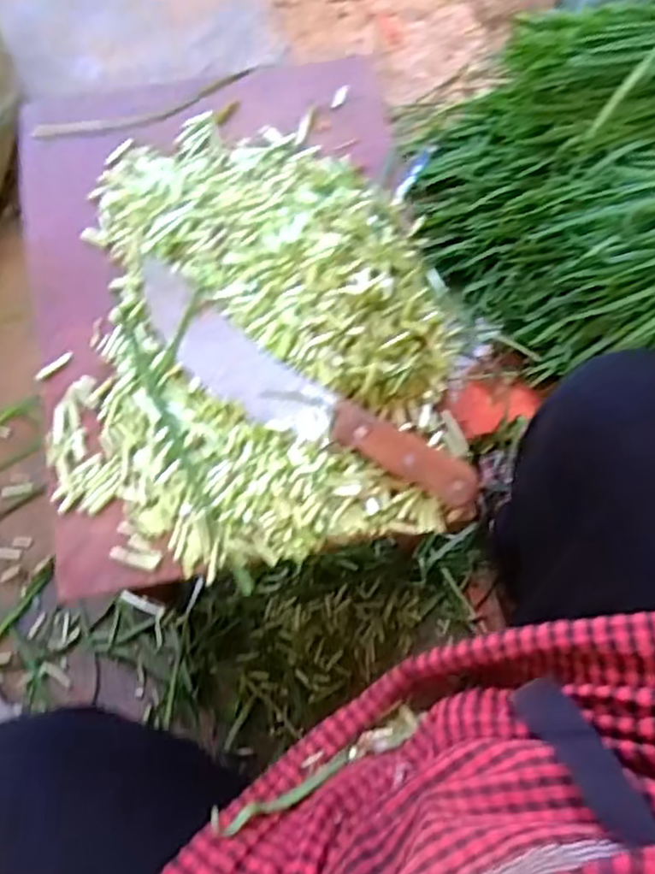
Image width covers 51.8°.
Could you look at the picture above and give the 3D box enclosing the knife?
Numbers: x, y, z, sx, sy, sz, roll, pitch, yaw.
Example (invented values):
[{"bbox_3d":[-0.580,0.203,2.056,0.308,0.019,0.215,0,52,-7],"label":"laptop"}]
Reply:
[{"bbox_3d":[-0.030,-0.033,0.517,0.304,0.023,0.055,34,73,9],"label":"knife"}]

